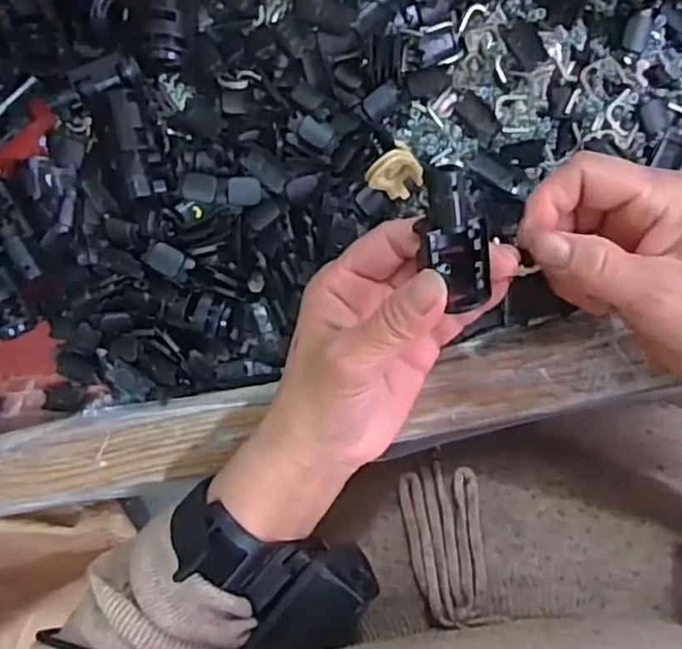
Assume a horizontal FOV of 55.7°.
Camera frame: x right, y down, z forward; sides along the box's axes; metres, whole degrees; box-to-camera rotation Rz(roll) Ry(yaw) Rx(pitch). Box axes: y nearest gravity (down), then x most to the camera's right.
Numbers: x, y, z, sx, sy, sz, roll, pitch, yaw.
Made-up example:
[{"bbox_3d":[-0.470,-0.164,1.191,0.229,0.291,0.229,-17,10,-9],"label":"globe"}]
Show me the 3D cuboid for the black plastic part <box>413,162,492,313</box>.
[{"bbox_3d":[0.042,-0.032,0.242,0.025,0.019,0.055,-17,124,5],"label":"black plastic part"}]

